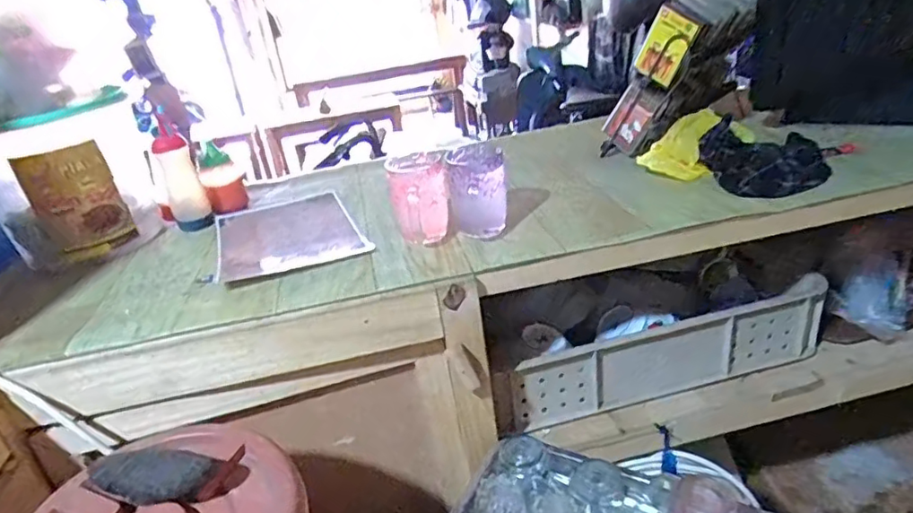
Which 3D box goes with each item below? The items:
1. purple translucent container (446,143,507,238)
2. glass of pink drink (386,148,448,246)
[{"bbox_3d":[0.029,-0.087,0.797,0.076,0.114,0.082,-6,29,3],"label":"purple translucent container"},{"bbox_3d":[-0.047,-0.080,0.809,0.081,0.112,0.081,-9,29,-2],"label":"glass of pink drink"}]

